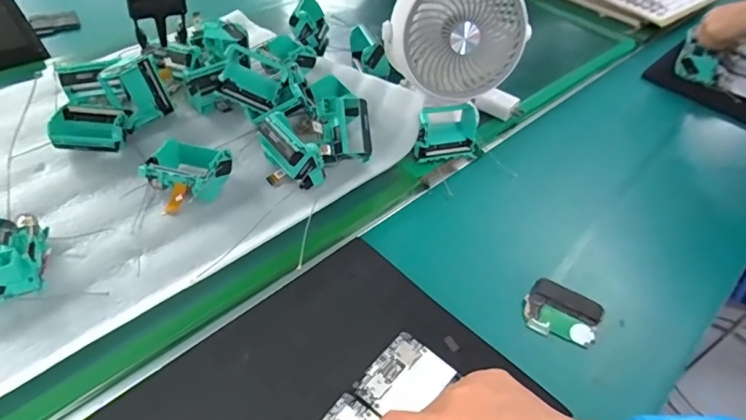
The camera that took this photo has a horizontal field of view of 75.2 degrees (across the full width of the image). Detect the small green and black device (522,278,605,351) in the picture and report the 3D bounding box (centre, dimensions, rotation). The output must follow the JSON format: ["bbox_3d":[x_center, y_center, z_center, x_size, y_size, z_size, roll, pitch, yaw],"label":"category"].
[{"bbox_3d":[0.175,0.094,0.448,0.066,0.017,0.051,18,45,14],"label":"small green and black device"}]

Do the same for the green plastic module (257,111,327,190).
[{"bbox_3d":[-0.083,-0.060,0.499,0.042,0.060,0.069,-29,52,-31],"label":"green plastic module"}]

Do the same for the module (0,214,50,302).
[{"bbox_3d":[-0.305,0.040,0.399,0.059,0.038,0.070,-16,47,-21],"label":"module"}]

